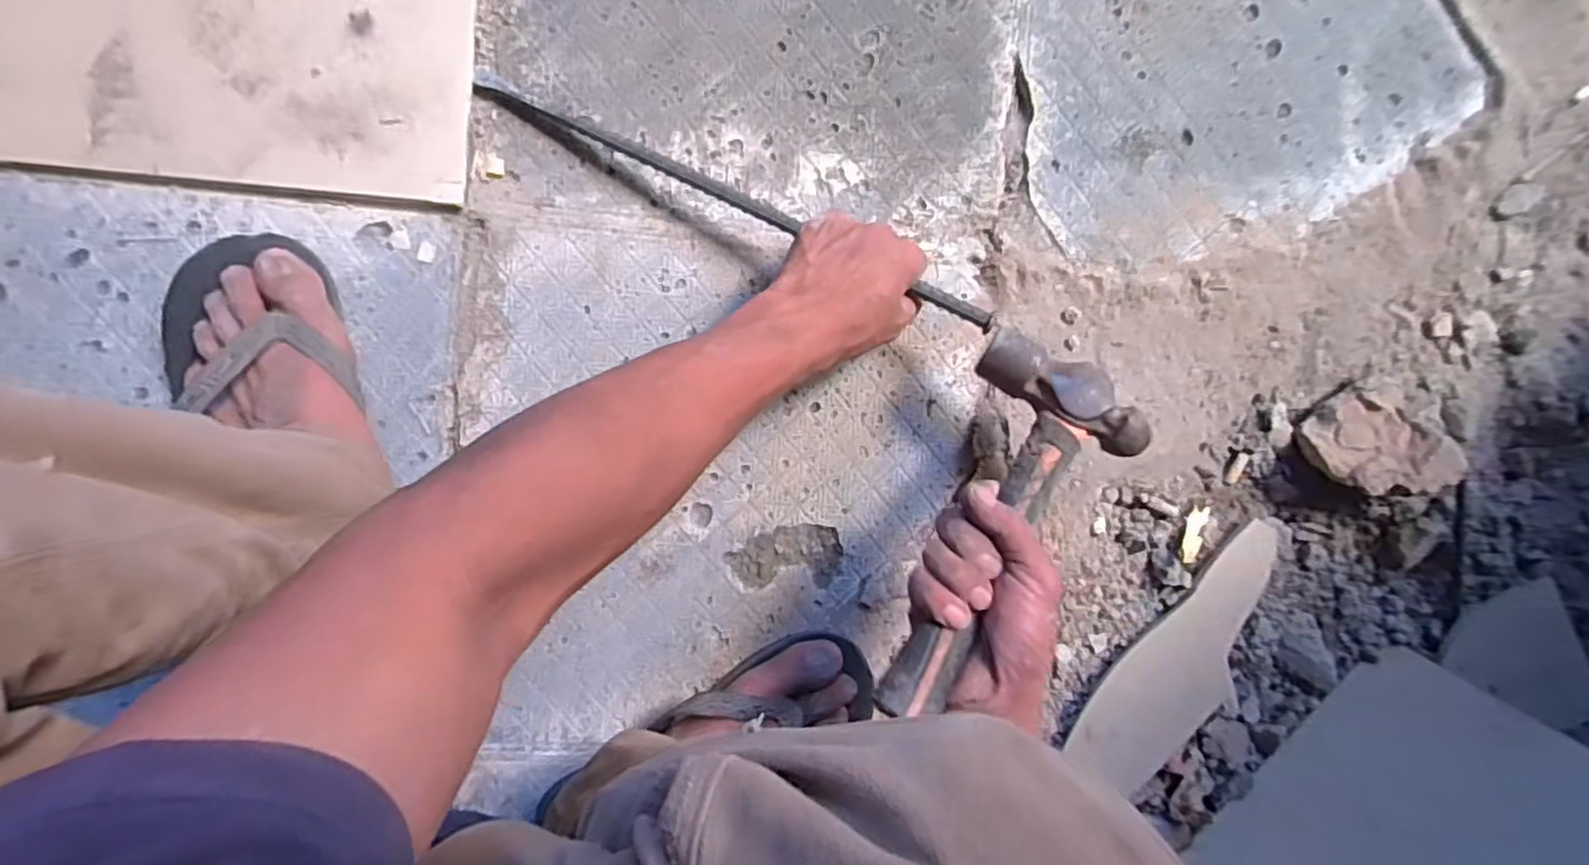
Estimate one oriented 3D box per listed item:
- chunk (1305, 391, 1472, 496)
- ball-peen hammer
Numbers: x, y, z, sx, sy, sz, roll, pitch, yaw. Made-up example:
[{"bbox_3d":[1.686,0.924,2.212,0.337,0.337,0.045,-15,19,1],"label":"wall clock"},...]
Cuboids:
[{"bbox_3d":[0.456,0.009,0.557,0.096,0.058,0.076,5,92,-7],"label":"chunk"},{"bbox_3d":[0.120,0.056,0.431,0.108,0.043,0.249,36,71,-7],"label":"ball-peen hammer"}]

